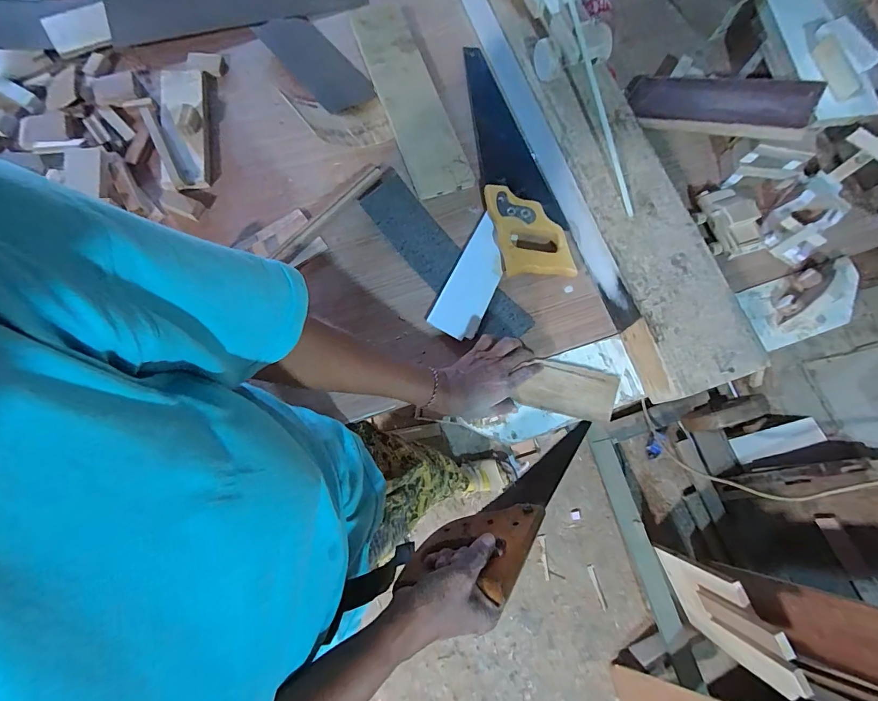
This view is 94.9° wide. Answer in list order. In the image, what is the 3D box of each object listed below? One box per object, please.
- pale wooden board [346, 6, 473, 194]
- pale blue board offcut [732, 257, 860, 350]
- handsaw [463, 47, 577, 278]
[{"bbox_3d":[-0.051,-0.403,0.620,0.088,0.023,0.381,-19,77,-6],"label":"pale wooden board"},{"bbox_3d":[0.512,-0.068,0.550,0.191,0.055,0.091,-19,77,-6],"label":"pale blue board offcut"},{"bbox_3d":[0.110,-0.296,0.594,0.104,0.027,0.407,-5,75,-3],"label":"handsaw"}]

